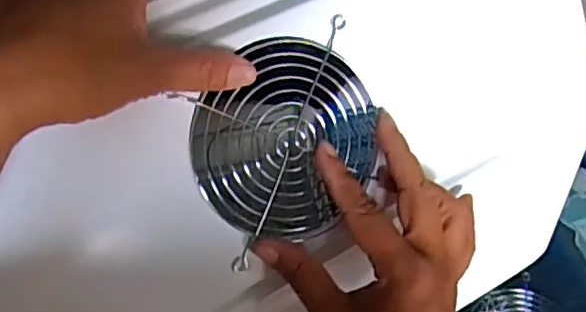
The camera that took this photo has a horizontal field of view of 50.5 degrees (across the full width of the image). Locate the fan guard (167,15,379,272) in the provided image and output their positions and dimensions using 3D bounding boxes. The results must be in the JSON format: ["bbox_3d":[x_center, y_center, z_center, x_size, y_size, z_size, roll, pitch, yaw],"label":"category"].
[{"bbox_3d":[-0.003,-0.009,0.351,0.107,0.107,0.006,-25,12,-14],"label":"fan guard"}]

